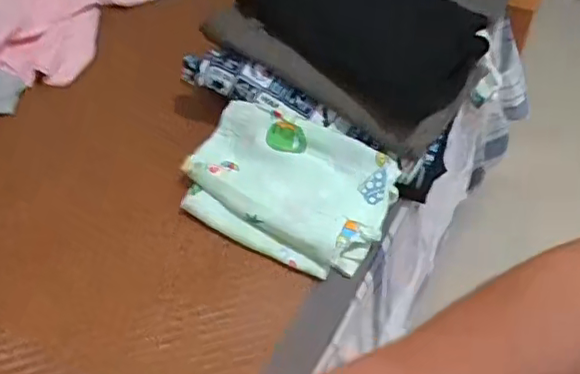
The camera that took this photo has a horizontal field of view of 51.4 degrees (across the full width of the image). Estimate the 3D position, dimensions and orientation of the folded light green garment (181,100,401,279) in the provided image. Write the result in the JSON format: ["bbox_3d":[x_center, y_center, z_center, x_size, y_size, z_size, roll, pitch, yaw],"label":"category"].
[{"bbox_3d":[-0.005,-0.003,0.690,0.234,0.076,0.157,18,50,21],"label":"folded light green garment"}]

